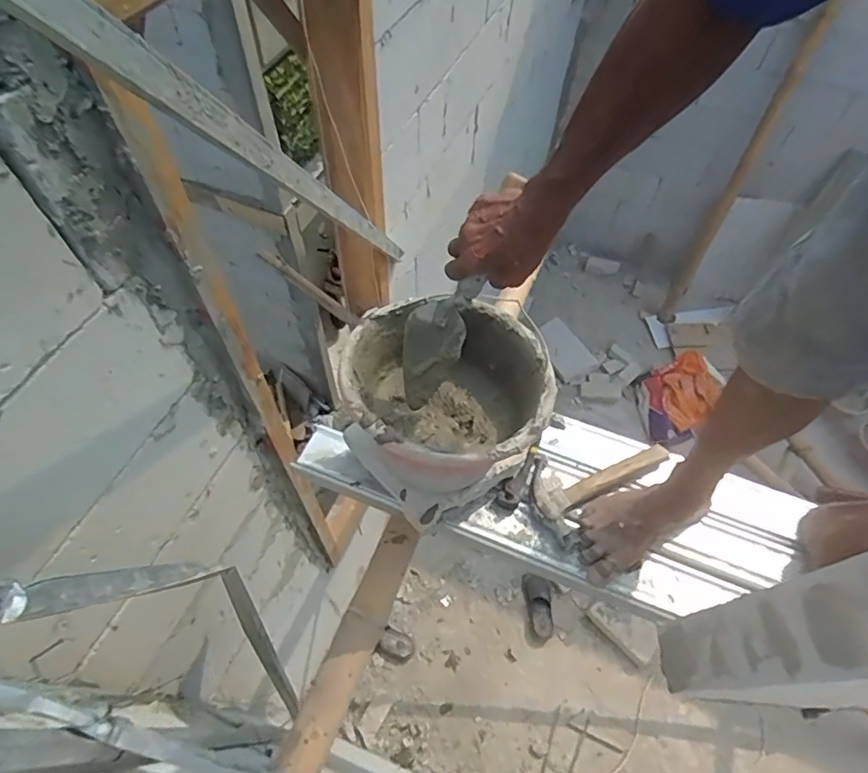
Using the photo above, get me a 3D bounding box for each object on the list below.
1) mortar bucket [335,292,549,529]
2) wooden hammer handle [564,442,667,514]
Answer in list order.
[{"bbox_3d":[0.017,0.025,0.689,0.237,0.182,0.228,1,58,-1],"label":"mortar bucket"},{"bbox_3d":[0.265,0.133,0.797,0.190,0.019,0.032,-22,61,-15],"label":"wooden hammer handle"}]

